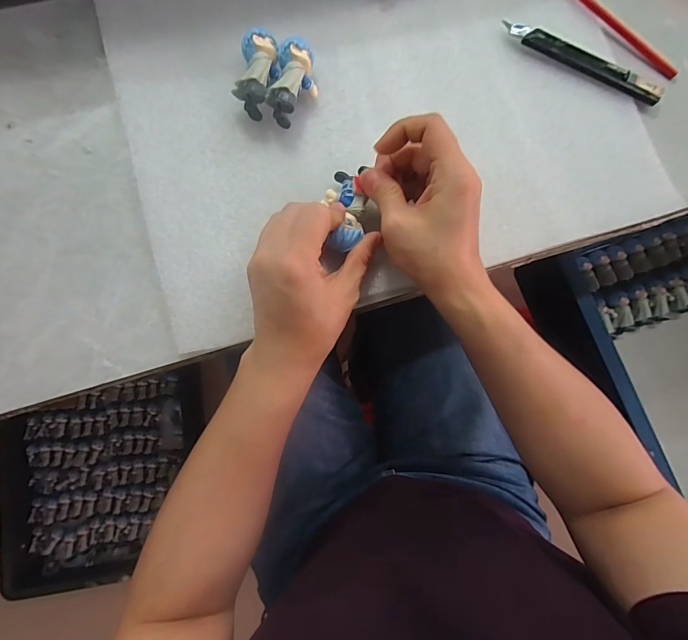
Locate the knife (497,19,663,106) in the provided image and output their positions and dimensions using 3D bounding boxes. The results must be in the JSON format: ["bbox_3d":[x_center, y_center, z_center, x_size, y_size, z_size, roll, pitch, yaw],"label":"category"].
[{"bbox_3d":[0.197,-0.216,0.321,0.137,0.010,0.018,24,81,1],"label":"knife"}]

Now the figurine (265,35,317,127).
[{"bbox_3d":[-0.037,-0.185,0.296,0.030,0.032,0.067,14,81,0],"label":"figurine"}]

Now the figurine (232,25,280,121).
[{"bbox_3d":[-0.065,-0.187,0.297,0.028,0.033,0.057,4,81,-2],"label":"figurine"}]

